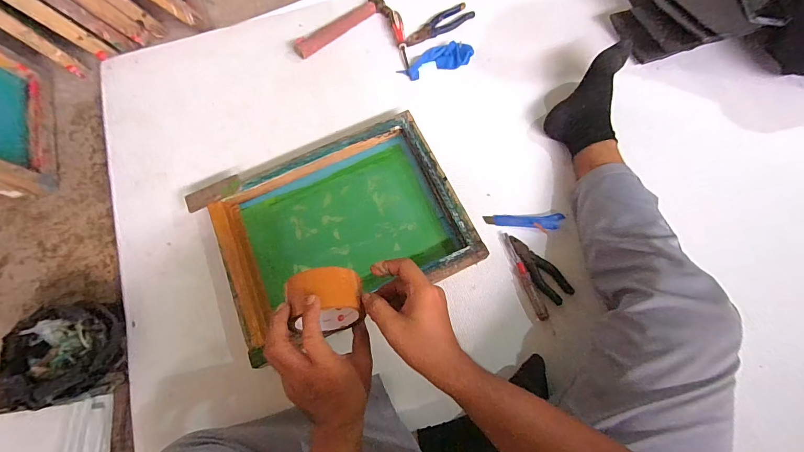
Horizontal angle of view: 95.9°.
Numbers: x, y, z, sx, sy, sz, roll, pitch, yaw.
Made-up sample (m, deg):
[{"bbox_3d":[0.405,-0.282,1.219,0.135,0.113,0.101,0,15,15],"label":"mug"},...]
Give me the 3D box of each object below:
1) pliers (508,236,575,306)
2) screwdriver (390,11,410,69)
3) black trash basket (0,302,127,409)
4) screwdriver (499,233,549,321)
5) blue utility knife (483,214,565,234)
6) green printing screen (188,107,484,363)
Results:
[{"bbox_3d":[0.254,0.079,0.682,0.050,0.014,0.143,-38,73,-11],"label":"pliers"},{"bbox_3d":[-0.004,-0.458,0.887,0.028,0.027,0.157,-10,70,-2],"label":"screwdriver"},{"bbox_3d":[-0.578,0.219,0.630,0.125,0.108,0.163,-16,70,-4],"label":"black trash basket"},{"bbox_3d":[0.225,0.091,0.672,0.019,0.012,0.170,-18,71,-4],"label":"screwdriver"},{"bbox_3d":[0.245,-0.008,0.729,0.153,0.016,0.034,0,70,2],"label":"blue utility knife"},{"bbox_3d":[-0.121,-0.003,0.709,0.468,0.052,0.380,-26,71,-7],"label":"green printing screen"}]

